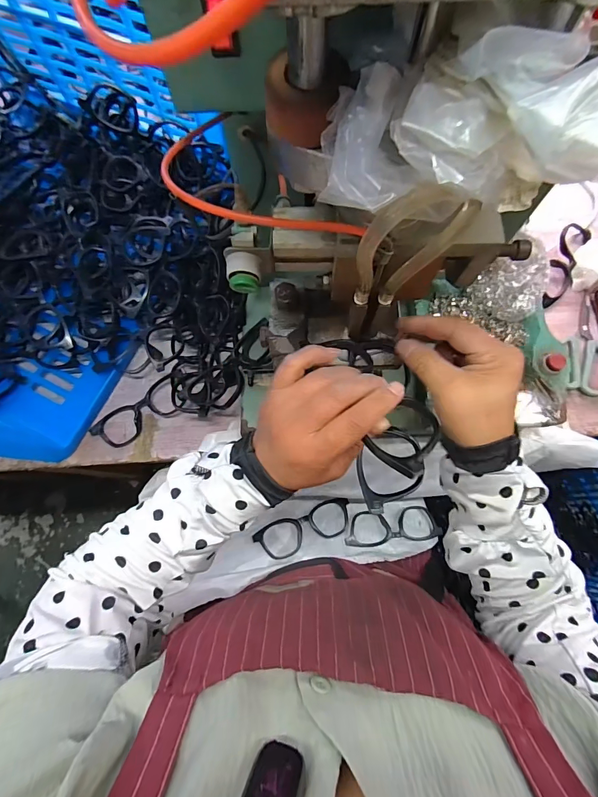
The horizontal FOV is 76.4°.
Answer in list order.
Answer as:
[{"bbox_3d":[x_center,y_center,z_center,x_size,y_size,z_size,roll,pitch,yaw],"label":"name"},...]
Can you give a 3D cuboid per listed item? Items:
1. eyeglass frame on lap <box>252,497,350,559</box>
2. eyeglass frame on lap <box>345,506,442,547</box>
[{"bbox_3d":[0.011,0.177,0.517,0.141,0.019,0.049,-16,75,-16],"label":"eyeglass frame on lap"},{"bbox_3d":[0.134,0.183,0.545,0.143,0.015,0.047,-3,74,-13],"label":"eyeglass frame on lap"}]

